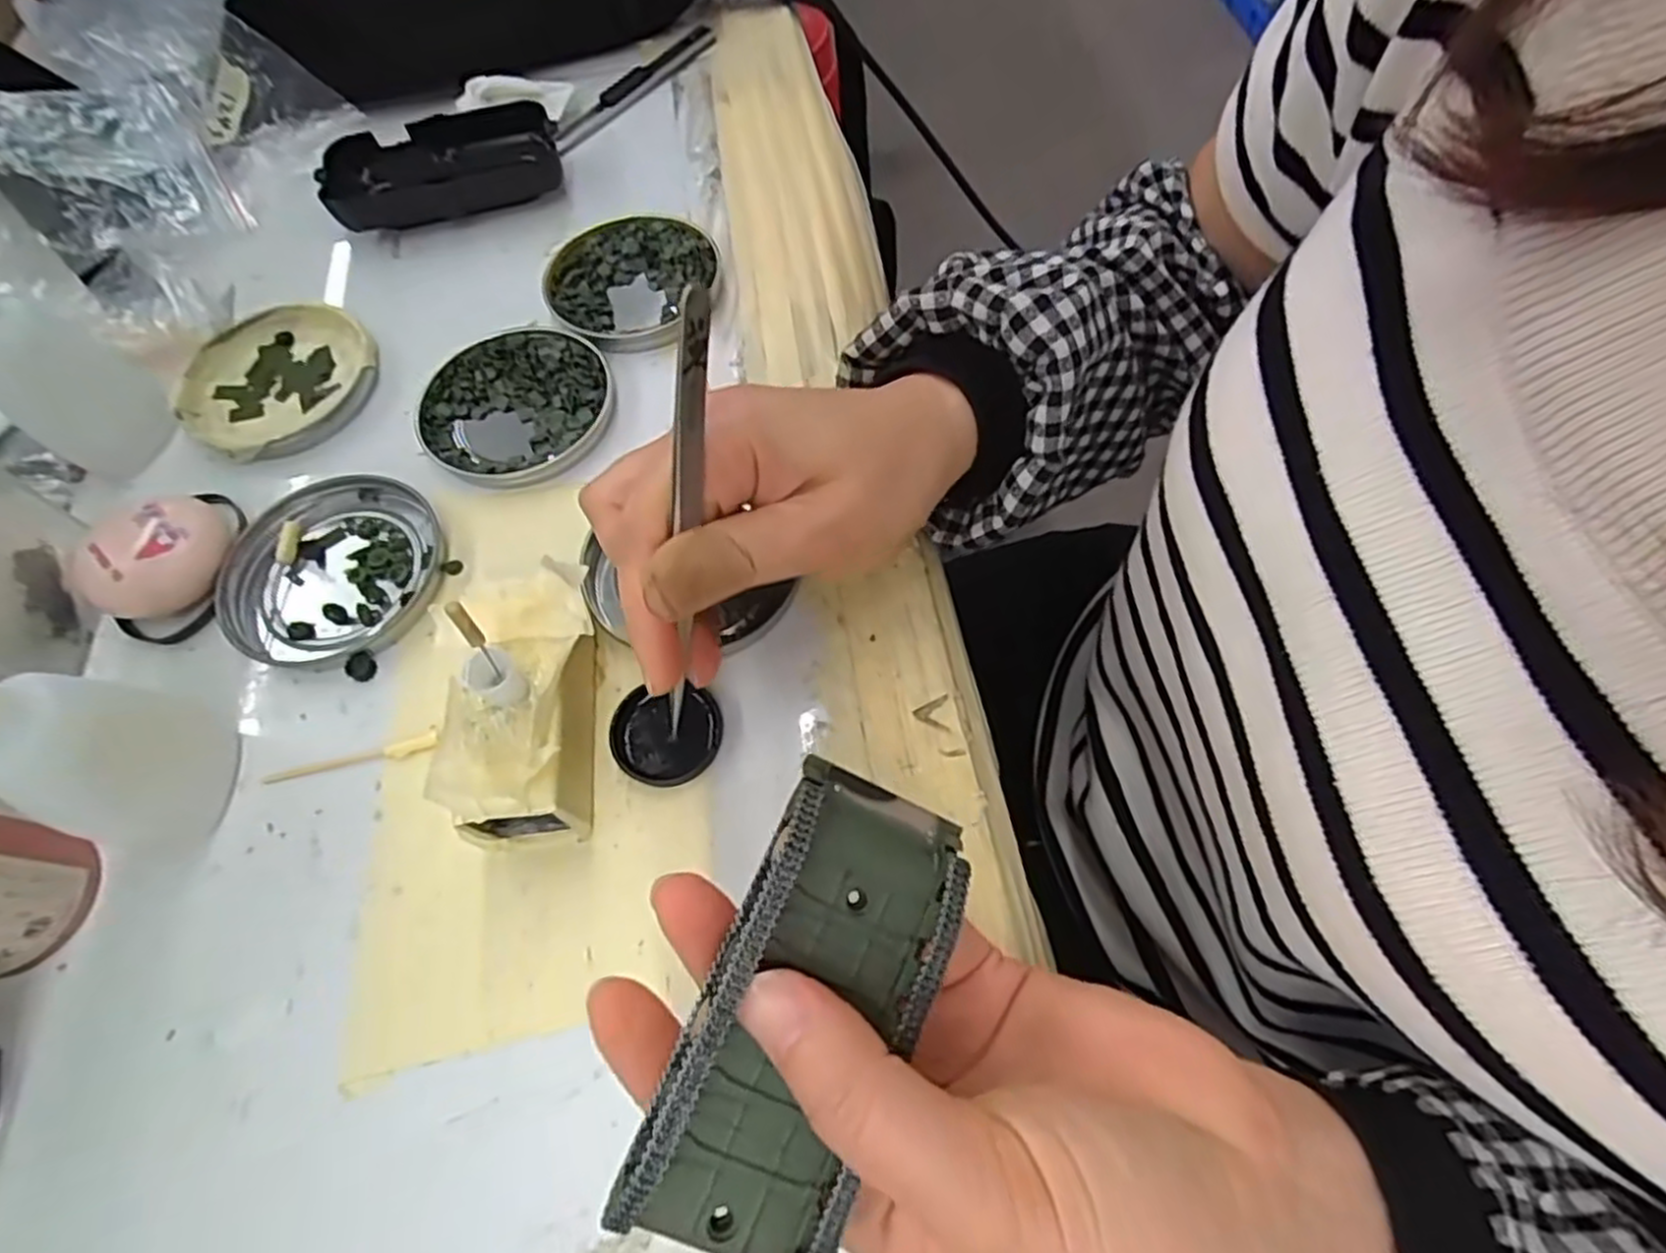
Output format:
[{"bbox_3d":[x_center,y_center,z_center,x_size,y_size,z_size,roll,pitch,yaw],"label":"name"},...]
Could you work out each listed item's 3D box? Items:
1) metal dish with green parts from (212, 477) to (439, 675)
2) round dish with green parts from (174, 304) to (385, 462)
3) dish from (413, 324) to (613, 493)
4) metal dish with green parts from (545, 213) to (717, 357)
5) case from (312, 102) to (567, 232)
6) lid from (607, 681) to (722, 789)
[{"bbox_3d":[-0.187,-0.022,0.286,0.073,0.009,0.079,-1,64,2],"label":"metal dish with green parts"},{"bbox_3d":[-0.241,-0.108,0.332,0.078,0.012,0.073,-1,64,2],"label":"round dish with green parts"},{"bbox_3d":[-0.131,-0.092,0.317,0.077,0.009,0.076,-1,64,2],"label":"dish"},{"bbox_3d":[-0.094,-0.157,0.347,0.072,0.009,0.080,21,67,13],"label":"metal dish with green parts"},{"bbox_3d":[-0.191,-0.225,0.377,0.108,0.027,0.043,-21,64,-7],"label":"case"},{"bbox_3d":[-0.055,0.036,0.253,0.035,0.006,0.032,-1,64,2],"label":"lid"}]

